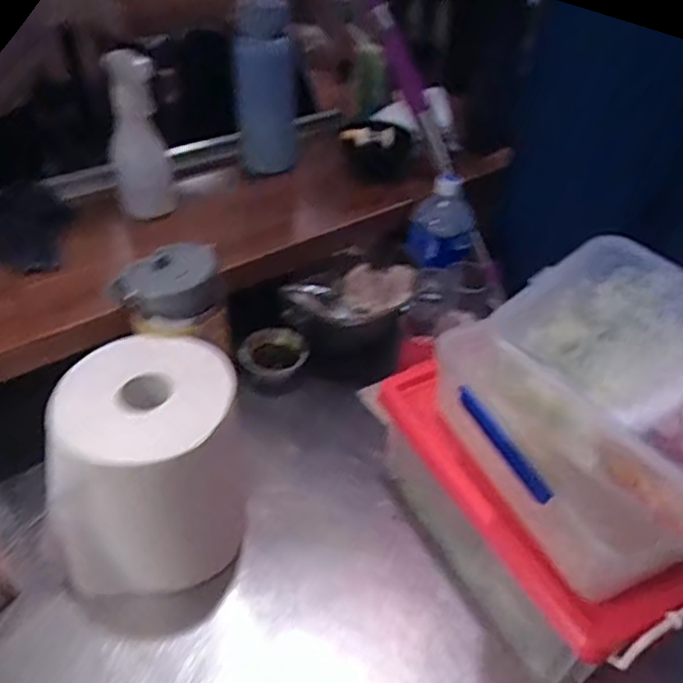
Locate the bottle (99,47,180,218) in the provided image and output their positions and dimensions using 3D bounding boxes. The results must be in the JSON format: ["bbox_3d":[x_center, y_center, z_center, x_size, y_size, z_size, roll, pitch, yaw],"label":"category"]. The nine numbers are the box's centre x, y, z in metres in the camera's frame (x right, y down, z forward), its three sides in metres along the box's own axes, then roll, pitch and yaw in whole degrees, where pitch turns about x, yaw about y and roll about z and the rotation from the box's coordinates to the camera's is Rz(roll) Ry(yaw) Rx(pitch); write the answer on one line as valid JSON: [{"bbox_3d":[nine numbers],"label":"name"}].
[{"bbox_3d":[-0.244,-0.241,0.725,0.063,0.185,0.059,-18,46,-22],"label":"bottle"}]

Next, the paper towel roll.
[{"bbox_3d":[-0.168,0.121,0.563,0.138,0.211,0.133,2,42,-2],"label":"paper towel roll"}]

